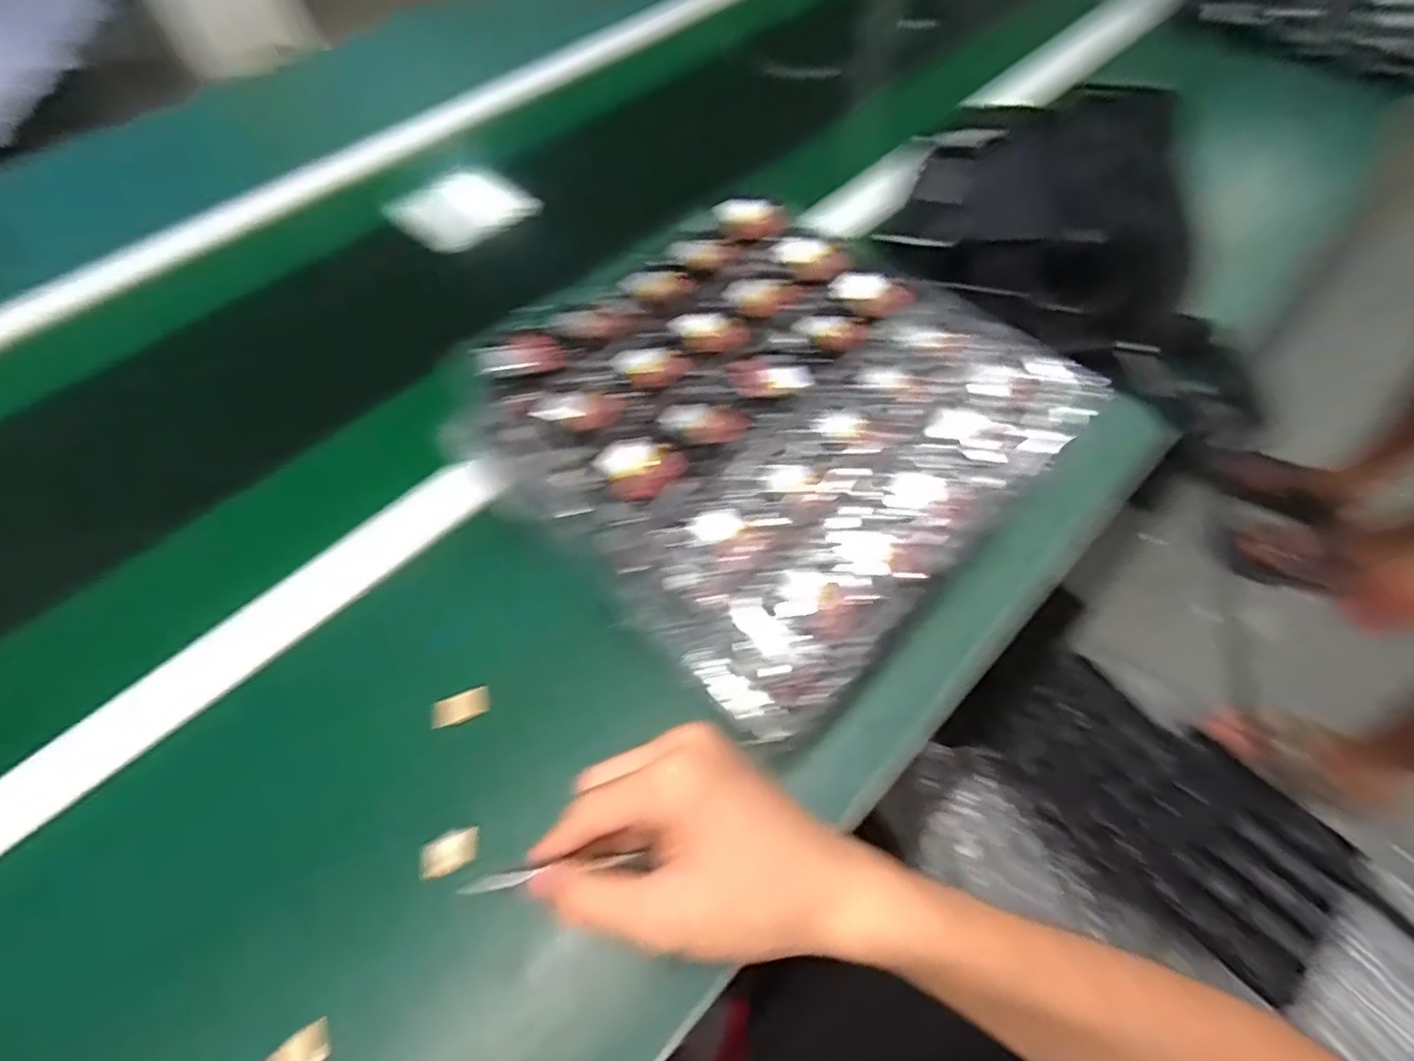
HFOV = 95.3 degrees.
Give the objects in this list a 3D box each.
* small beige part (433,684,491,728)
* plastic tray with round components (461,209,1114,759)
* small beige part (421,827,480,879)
[{"bbox_3d":[-0.139,0.100,0.364,0.032,0.005,0.016,-20,59,-27],"label":"small beige part"},{"bbox_3d":[0.033,-0.069,0.389,0.281,0.055,0.287,38,66,22],"label":"plastic tray with round components"},{"bbox_3d":[-0.129,0.161,0.323,0.027,0.006,0.019,-15,59,-8],"label":"small beige part"}]

